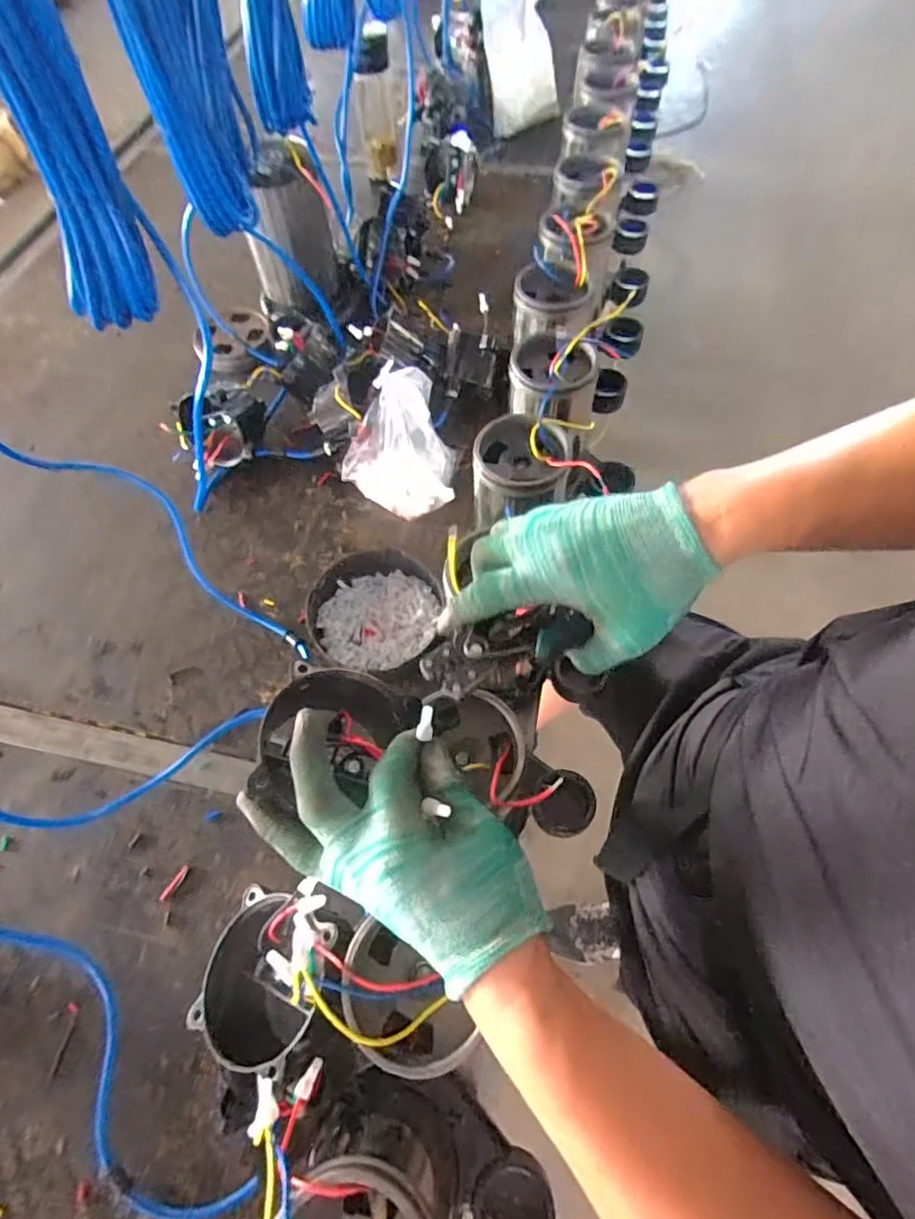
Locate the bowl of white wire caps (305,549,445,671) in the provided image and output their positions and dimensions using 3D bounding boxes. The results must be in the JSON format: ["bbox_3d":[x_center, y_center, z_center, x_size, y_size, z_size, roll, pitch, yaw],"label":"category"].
[{"bbox_3d":[-0.092,0.003,0.631,0.140,0.040,0.132,-1,61,2],"label":"bowl of white wire caps"}]

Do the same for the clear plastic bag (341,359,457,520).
[{"bbox_3d":[-0.057,-0.200,0.697,0.153,0.115,0.122,30,67,17],"label":"clear plastic bag"}]

